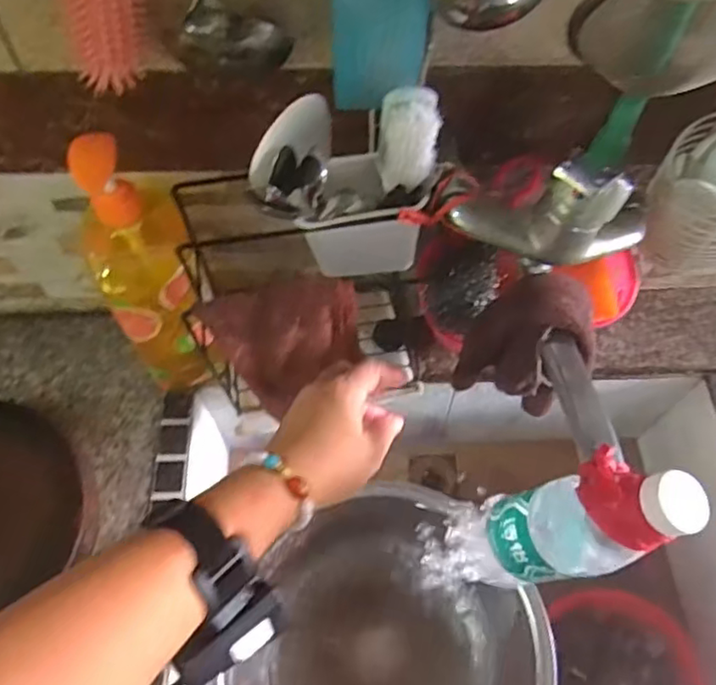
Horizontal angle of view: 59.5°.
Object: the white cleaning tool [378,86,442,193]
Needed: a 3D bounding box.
[{"bbox_3d":[0.035,-0.142,0.445,0.037,0.075,0.029,-5,61,-4],"label":"white cleaning tool"}]

